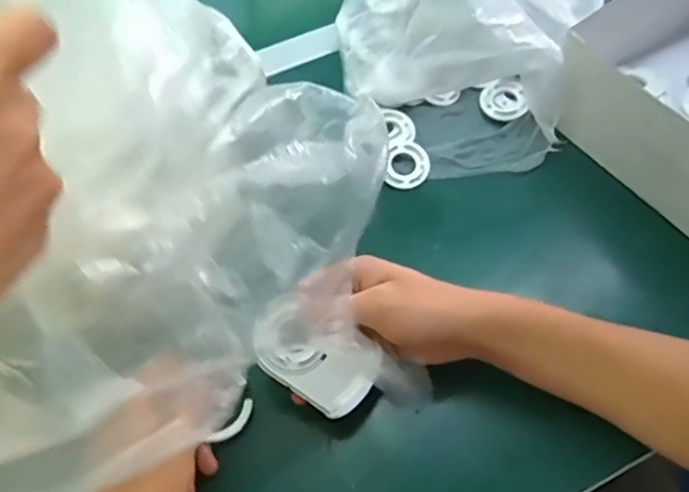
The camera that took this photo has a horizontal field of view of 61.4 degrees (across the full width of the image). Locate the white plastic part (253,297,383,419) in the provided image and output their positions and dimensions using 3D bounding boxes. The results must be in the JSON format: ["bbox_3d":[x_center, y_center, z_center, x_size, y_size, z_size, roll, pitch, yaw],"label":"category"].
[{"bbox_3d":[-0.019,0.070,0.377,0.083,0.004,0.053,36,77,0],"label":"white plastic part"}]

